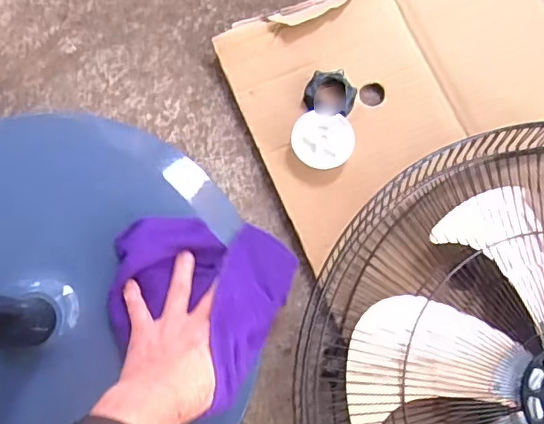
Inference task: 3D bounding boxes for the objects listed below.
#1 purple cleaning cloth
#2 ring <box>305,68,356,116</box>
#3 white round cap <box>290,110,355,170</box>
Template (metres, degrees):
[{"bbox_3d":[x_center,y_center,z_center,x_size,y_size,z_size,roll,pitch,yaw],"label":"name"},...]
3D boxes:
[{"bbox_3d":[-0.070,0.069,0.508,0.155,0.076,0.149,24,81,5],"label":"purple cleaning cloth"},{"bbox_3d":[0.063,-0.127,0.595,0.054,0.023,0.045,2,77,0],"label":"ring"},{"bbox_3d":[0.052,-0.073,0.575,0.063,0.015,0.054,12,80,3],"label":"white round cap"}]

